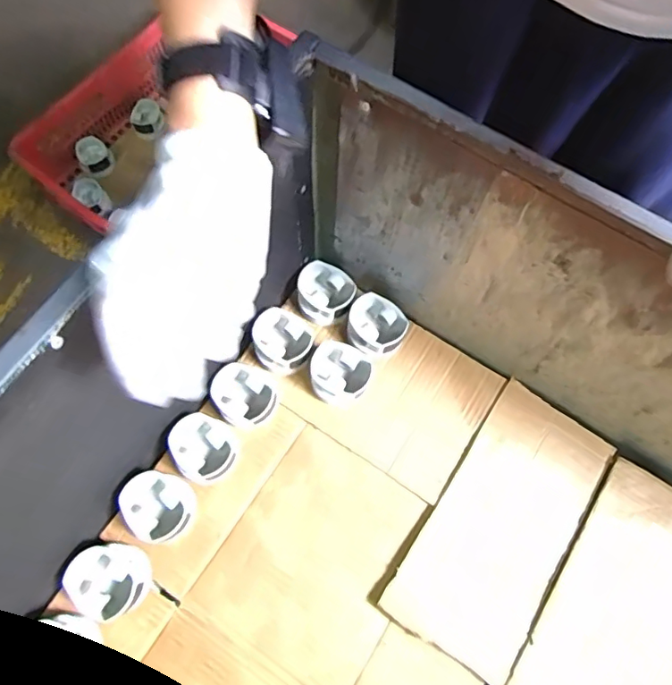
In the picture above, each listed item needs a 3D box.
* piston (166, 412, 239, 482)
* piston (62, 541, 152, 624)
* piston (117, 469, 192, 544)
[{"bbox_3d":[-0.160,0.128,0.640,0.080,0.041,0.075,1,68,-2],"label":"piston"},{"bbox_3d":[-0.252,0.263,0.587,0.086,0.045,0.076,3,70,-1],"label":"piston"},{"bbox_3d":[-0.206,0.191,0.614,0.084,0.045,0.076,29,72,9],"label":"piston"}]

